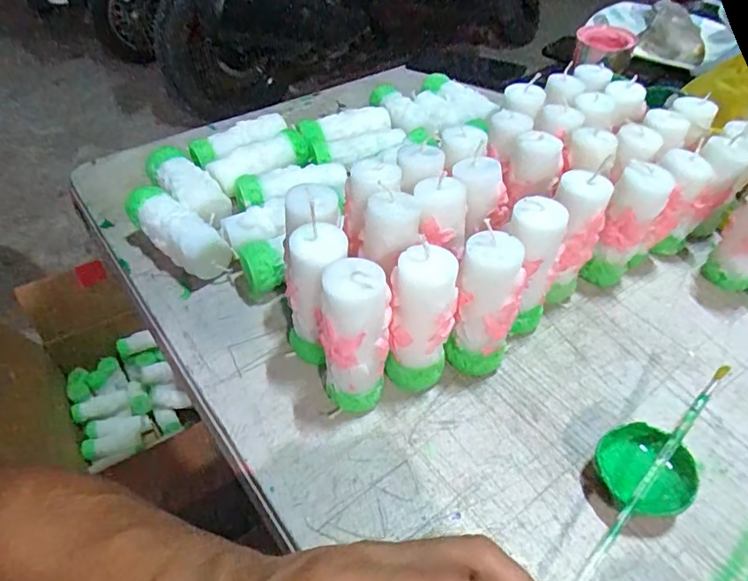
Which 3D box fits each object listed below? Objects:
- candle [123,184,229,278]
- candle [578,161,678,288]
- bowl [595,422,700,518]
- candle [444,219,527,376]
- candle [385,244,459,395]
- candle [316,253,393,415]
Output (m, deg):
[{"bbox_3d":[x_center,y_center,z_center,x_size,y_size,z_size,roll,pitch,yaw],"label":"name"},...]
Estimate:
[{"bbox_3d":[-0.169,-0.047,0.445,0.112,0.048,0.039,34,53,28],"label":"candle"},{"bbox_3d":[0.203,-0.046,0.414,0.045,0.105,0.041,28,50,23],"label":"candle"},{"bbox_3d":[0.162,0.111,0.312,0.050,0.029,0.053,1,45,-1],"label":"bowl"},{"bbox_3d":[0.076,0.014,0.352,0.041,0.106,0.039,17,47,14],"label":"candle"},{"bbox_3d":[0.031,0.023,0.338,0.040,0.109,0.034,9,45,6],"label":"candle"},{"bbox_3d":[-0.013,0.033,0.326,0.043,0.110,0.040,-2,45,-4],"label":"candle"}]

